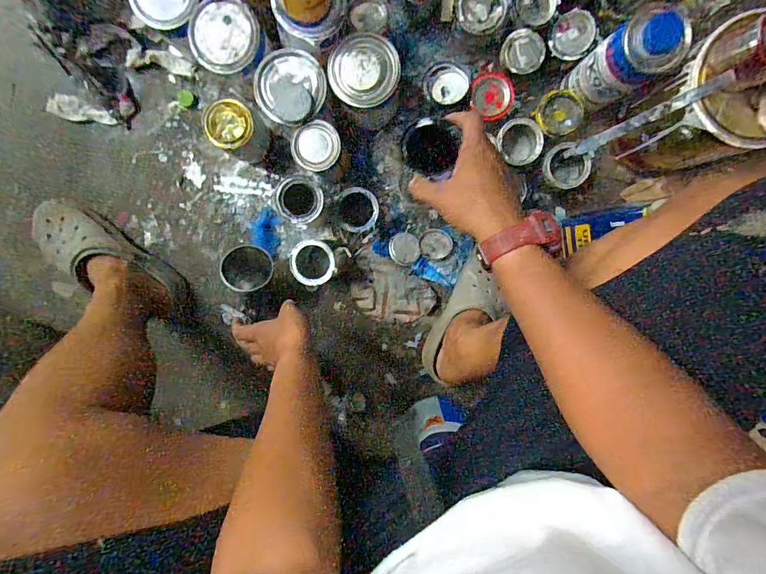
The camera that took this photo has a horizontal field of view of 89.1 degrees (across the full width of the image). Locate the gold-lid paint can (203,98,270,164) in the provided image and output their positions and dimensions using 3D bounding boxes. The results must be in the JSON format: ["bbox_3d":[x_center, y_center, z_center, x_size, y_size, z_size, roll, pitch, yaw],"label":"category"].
[{"bbox_3d":[-0.233,-0.257,0.656,0.071,0.139,0.072,0,96,1],"label":"gold-lid paint can"}]

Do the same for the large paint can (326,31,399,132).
[{"bbox_3d":[-0.025,-0.324,0.627,0.102,0.131,0.096,0,96,1],"label":"large paint can"}]

